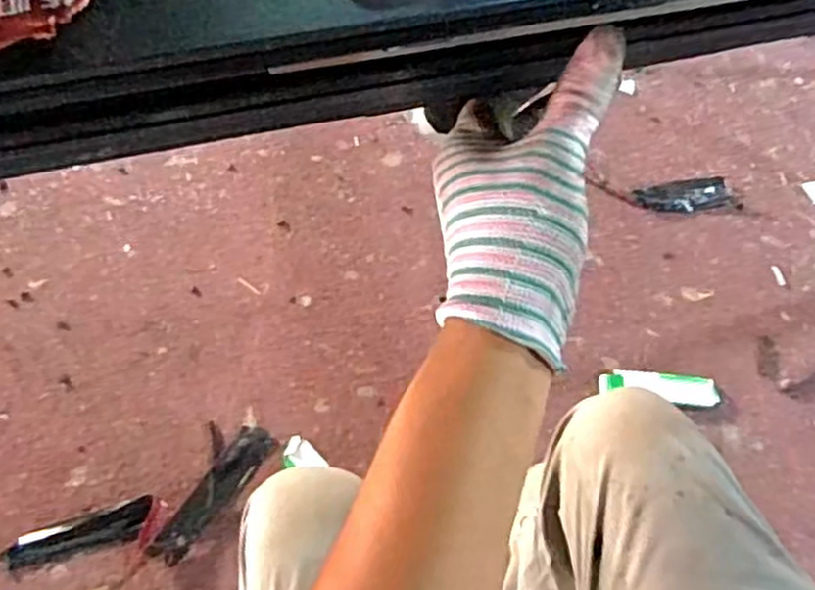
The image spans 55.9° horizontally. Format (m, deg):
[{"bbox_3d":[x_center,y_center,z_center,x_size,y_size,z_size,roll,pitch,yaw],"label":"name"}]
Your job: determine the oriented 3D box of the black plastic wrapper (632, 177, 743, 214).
[{"bbox_3d":[0.524,-0.187,1.449,0.191,0.012,0.079,-8,61,-7],"label":"black plastic wrapper"}]

